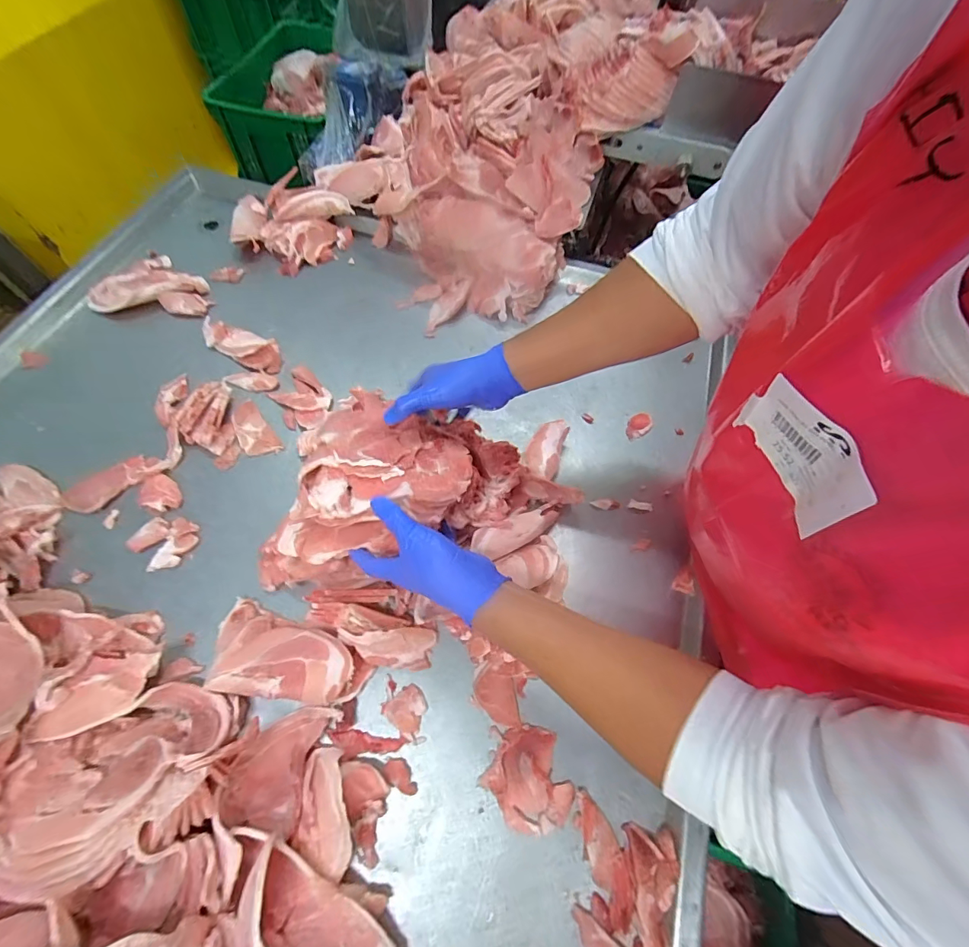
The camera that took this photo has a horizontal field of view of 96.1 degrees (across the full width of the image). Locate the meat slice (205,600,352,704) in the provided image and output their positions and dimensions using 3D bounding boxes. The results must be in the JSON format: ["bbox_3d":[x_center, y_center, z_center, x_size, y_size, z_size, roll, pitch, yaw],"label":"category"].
[{"bbox_3d":[-0.235,0.214,0.505,0.168,0.036,0.088,14,63,6],"label":"meat slice"}]

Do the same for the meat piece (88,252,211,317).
[{"bbox_3d":[-0.588,-0.341,0.775,0.184,0.027,0.140,-6,63,-5],"label":"meat piece"}]

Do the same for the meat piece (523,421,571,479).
[{"bbox_3d":[0.094,-0.041,0.660,0.053,0.021,0.090,23,64,10],"label":"meat piece"}]

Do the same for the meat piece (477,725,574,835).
[{"bbox_3d":[0.048,0.332,0.476,0.095,0.015,0.094,9,62,3],"label":"meat piece"}]

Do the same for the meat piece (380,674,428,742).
[{"bbox_3d":[-0.096,0.269,0.503,0.054,0.010,0.050,22,64,10],"label":"meat piece"}]

